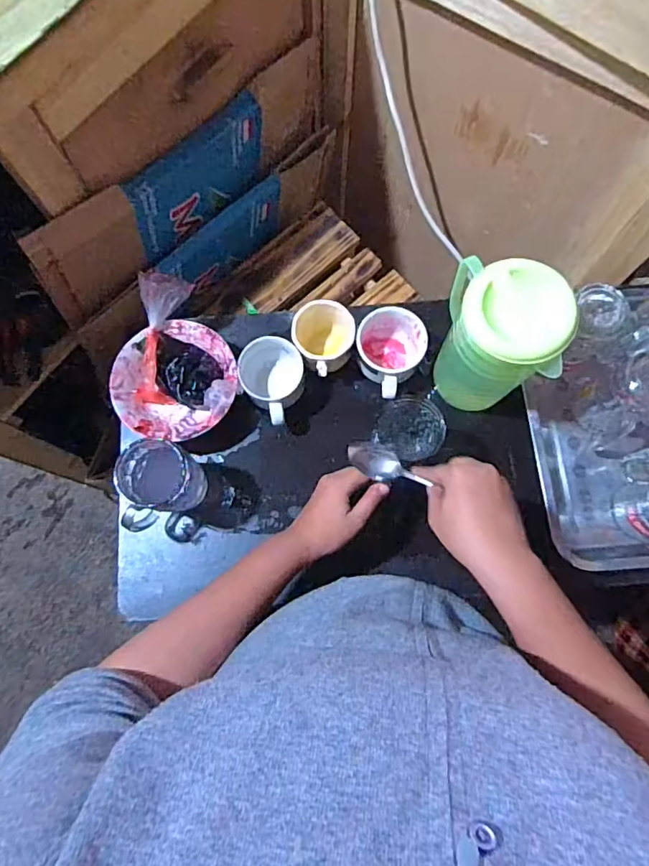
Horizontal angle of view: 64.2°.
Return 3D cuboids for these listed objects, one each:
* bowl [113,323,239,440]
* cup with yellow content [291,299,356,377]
[{"bbox_3d":[-0.188,-0.060,0.671,0.151,0.071,0.149,0,78,1],"label":"bowl"},{"bbox_3d":[-0.001,-0.126,0.674,0.077,0.068,0.094,14,78,4],"label":"cup with yellow content"}]

